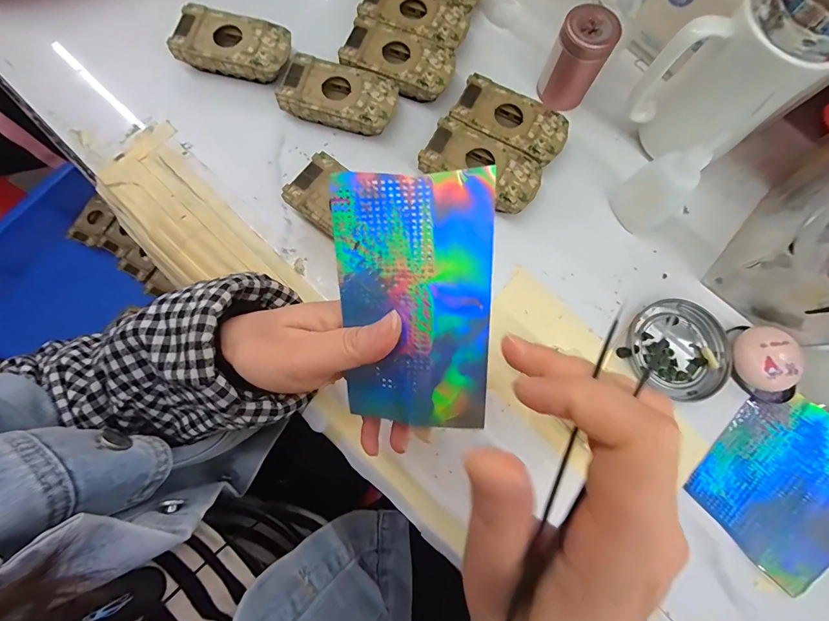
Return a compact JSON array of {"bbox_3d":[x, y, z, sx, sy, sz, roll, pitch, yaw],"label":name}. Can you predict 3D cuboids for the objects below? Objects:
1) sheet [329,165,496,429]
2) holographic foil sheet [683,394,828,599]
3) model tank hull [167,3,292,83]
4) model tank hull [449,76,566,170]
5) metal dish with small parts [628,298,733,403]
[{"bbox_3d":[-0.002,-0.001,0.182,0.074,0.009,0.123,3,102,14],"label":"sheet"},{"bbox_3d":[0.281,0.127,0.278,0.122,0.010,0.103,-43,77,-6],"label":"holographic foil sheet"},{"bbox_3d":[-0.159,-0.233,0.331,0.094,0.029,0.050,11,78,1],"label":"model tank hull"},{"bbox_3d":[0.083,-0.161,0.321,0.095,0.021,0.050,28,79,4],"label":"model tank hull"},{"bbox_3d":[0.212,0.030,0.296,0.076,0.007,0.076,0,78,-1],"label":"metal dish with small parts"}]

